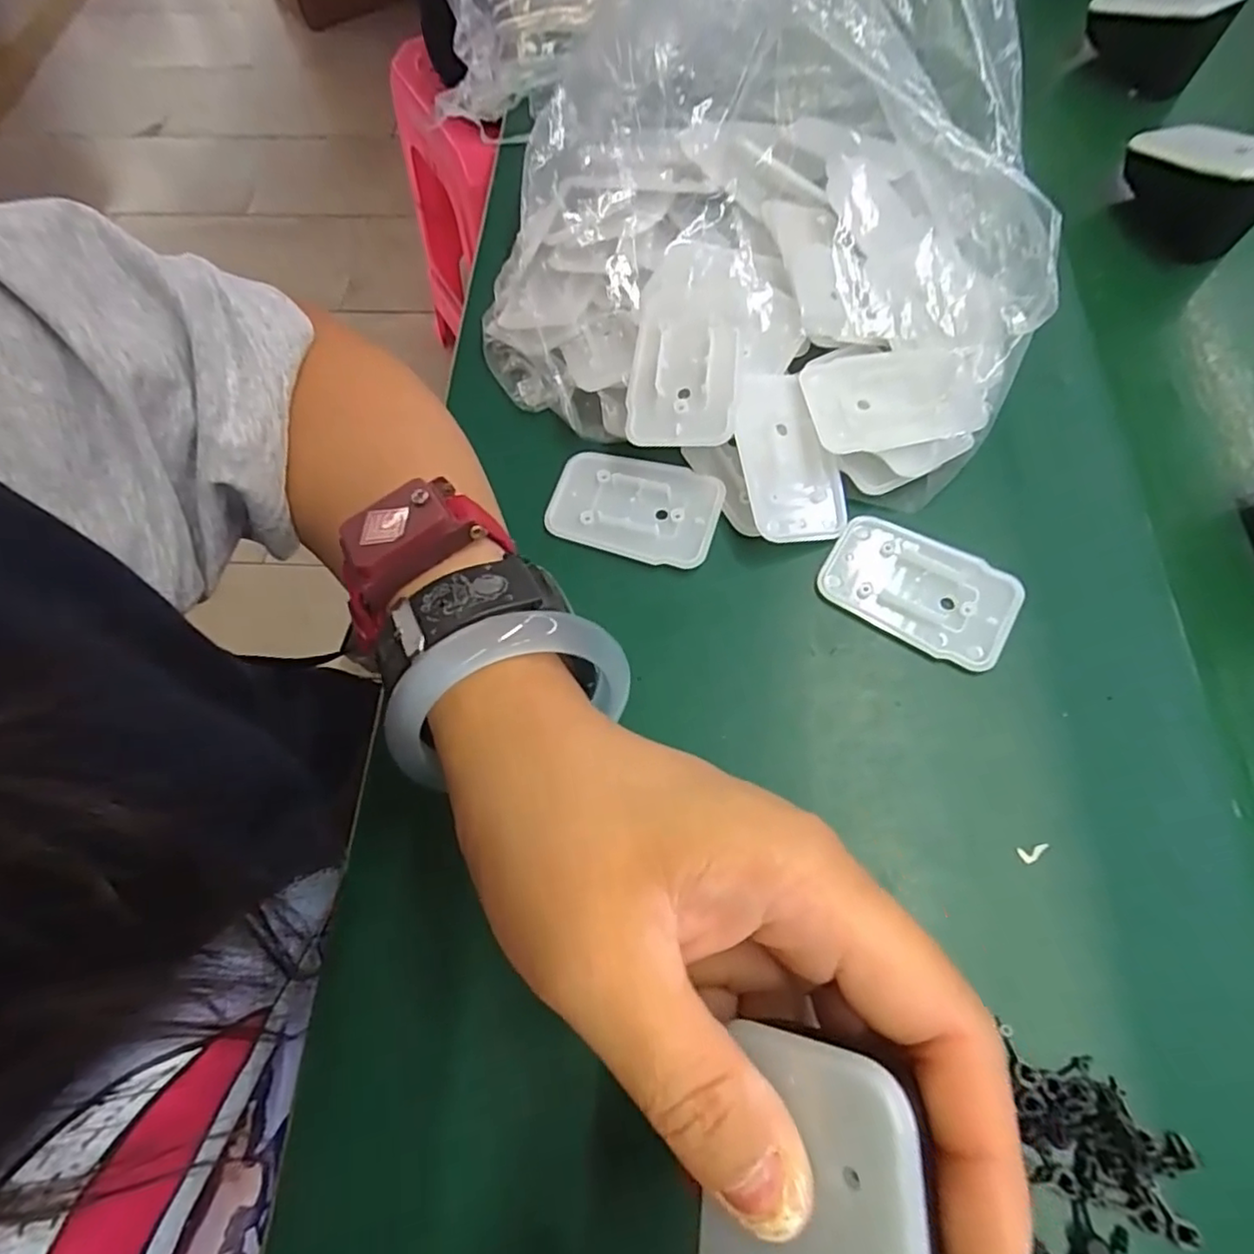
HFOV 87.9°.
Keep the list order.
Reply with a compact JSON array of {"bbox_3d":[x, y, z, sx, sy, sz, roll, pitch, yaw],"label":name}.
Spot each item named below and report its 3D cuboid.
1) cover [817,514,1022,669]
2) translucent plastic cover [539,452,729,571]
[{"bbox_3d":[0.111,-0.015,0.248,0.069,0.007,0.043,31,68,13],"label":"cover"},{"bbox_3d":[0.002,-0.050,0.266,0.068,0.006,0.042,17,66,7],"label":"translucent plastic cover"}]

